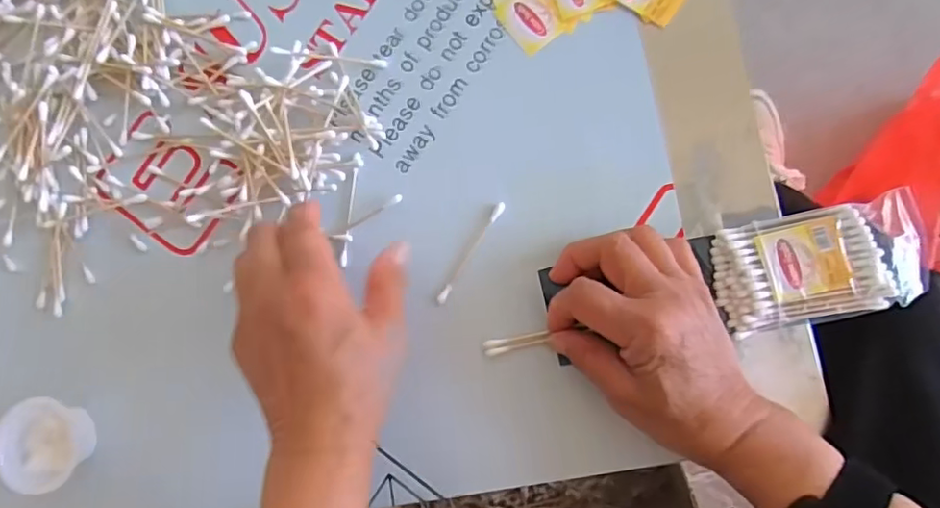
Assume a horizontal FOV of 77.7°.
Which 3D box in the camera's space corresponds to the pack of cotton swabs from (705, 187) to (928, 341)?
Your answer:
[{"bbox_3d":[0.198,0.006,0.332,0.108,0.023,0.060,-13,82,4],"label":"pack of cotton swabs"}]

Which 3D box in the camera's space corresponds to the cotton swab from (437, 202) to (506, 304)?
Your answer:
[{"bbox_3d":[0.001,-0.001,0.360,0.006,0.004,0.072,32,86,8],"label":"cotton swab"}]

